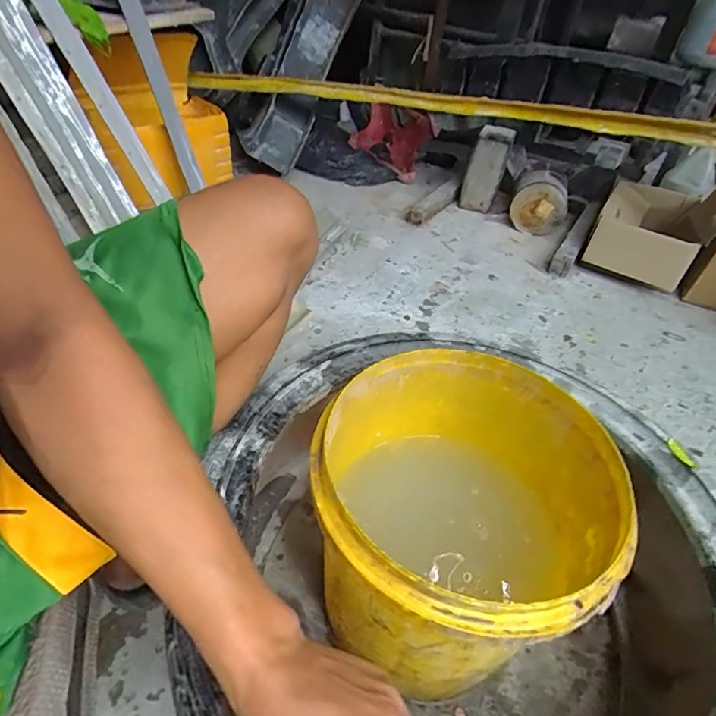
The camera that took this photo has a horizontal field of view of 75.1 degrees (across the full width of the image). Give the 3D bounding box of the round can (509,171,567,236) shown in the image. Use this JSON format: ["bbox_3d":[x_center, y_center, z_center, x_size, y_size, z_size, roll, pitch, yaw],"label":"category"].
[{"bbox_3d":[0.576,-0.494,1.488,0.161,0.165,0.139,15,42,11],"label":"round can"}]

